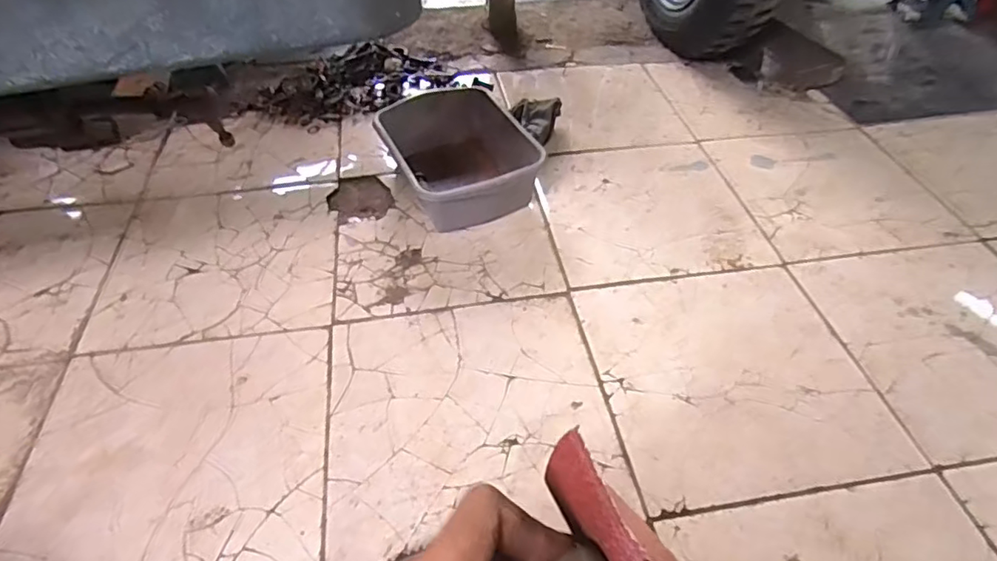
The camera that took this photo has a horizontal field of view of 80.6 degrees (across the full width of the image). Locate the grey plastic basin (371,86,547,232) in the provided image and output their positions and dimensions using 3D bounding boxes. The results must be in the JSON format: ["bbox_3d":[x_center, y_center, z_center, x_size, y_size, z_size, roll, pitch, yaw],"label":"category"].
[{"bbox_3d":[-0.079,-0.236,1.190,0.263,0.127,0.357,-14,48,-11],"label":"grey plastic basin"}]

